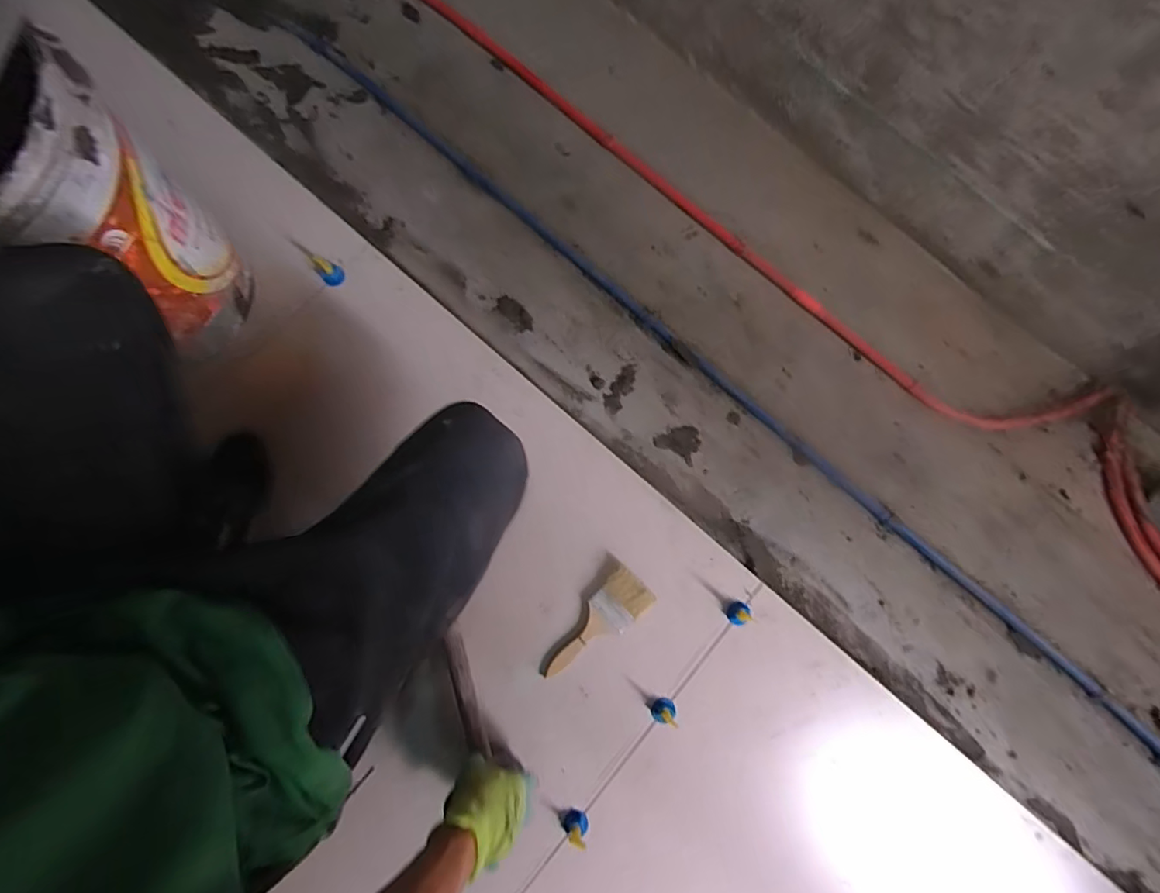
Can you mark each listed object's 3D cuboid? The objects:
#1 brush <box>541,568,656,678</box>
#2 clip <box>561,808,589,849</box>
[{"bbox_3d":[0.022,0.256,0.759,0.179,0.018,0.065,-43,85,-8],"label":"brush"},{"bbox_3d":[-0.006,0.495,0.701,0.034,0.039,0.029,15,81,0],"label":"clip"}]

